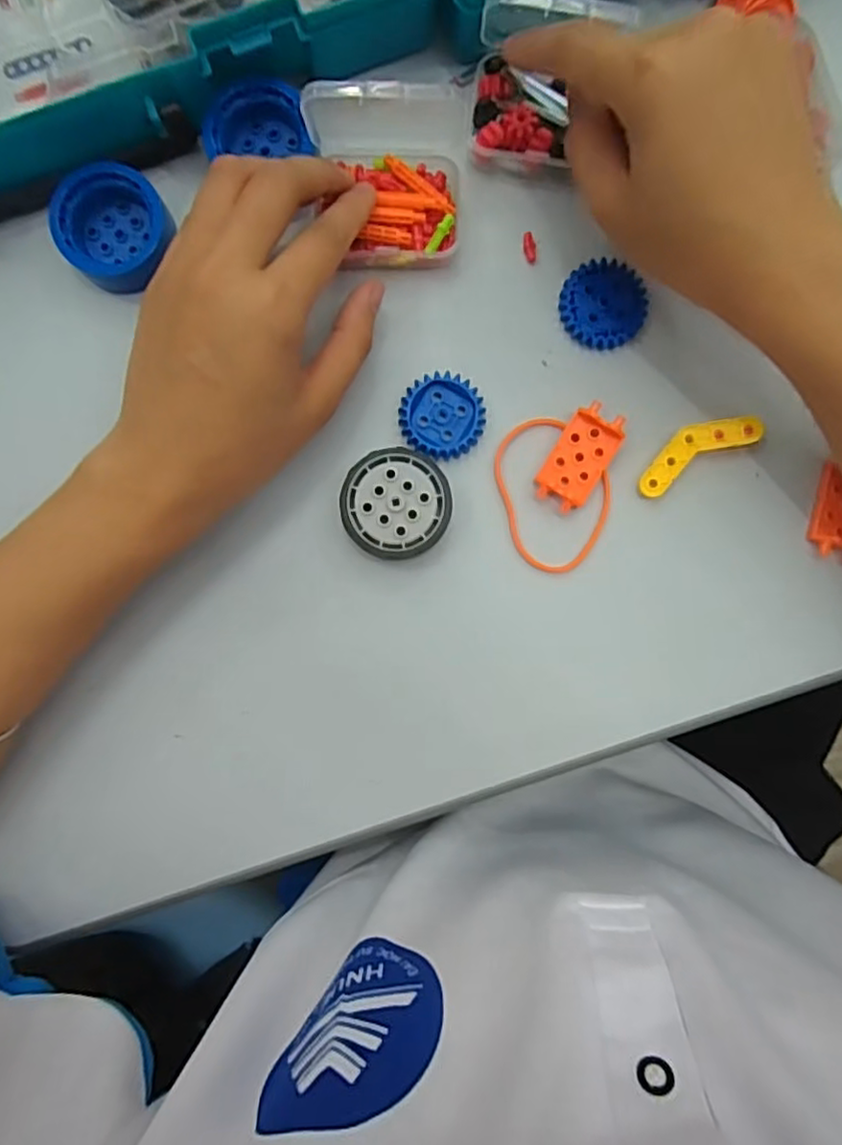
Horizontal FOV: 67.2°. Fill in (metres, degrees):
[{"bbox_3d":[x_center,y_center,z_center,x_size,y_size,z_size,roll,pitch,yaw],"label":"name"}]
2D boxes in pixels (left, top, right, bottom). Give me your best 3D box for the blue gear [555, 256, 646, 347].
[{"bbox_3d":[0.084,-0.124,0.294,0.039,0.009,0.038,0,92,-2],"label":"blue gear"}]

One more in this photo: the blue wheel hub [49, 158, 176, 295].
[{"bbox_3d":[-0.138,-0.155,0.287,0.044,0.023,0.048,0,92,-2],"label":"blue wheel hub"}]

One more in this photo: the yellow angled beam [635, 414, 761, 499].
[{"bbox_3d":[0.125,-0.057,0.290,0.058,0.004,0.020,-30,88,11],"label":"yellow angled beam"}]

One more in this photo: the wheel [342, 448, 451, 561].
[{"bbox_3d":[-0.011,-0.031,0.289,0.048,0.017,0.048,0,92,-2],"label":"wheel"}]

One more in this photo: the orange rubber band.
[{"bbox_3d":[0.063,-0.037,0.295,0.048,0.006,0.069,-16,92,1],"label":"orange rubber band"}]

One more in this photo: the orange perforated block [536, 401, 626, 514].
[{"bbox_3d":[0.073,-0.052,0.292,0.025,0.012,0.047,30,91,-2],"label":"orange perforated block"}]

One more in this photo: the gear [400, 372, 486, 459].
[{"bbox_3d":[0.010,-0.073,0.294,0.038,0.006,0.038,0,92,-2],"label":"gear"}]

